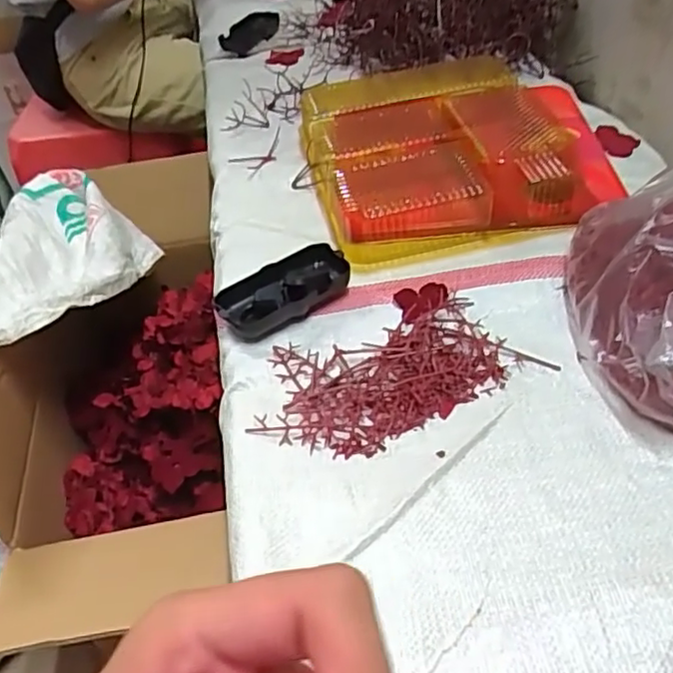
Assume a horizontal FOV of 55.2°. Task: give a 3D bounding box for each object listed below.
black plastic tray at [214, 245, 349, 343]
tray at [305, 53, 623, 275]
[{"bbox_3d":[-0.042,-0.038,0.518,0.107,0.030,0.051,-30,47,-22],"label":"black plastic tray"},{"bbox_3d":[0.120,-0.194,0.643,0.288,0.056,0.281,-11,43,-4],"label":"tray"}]

